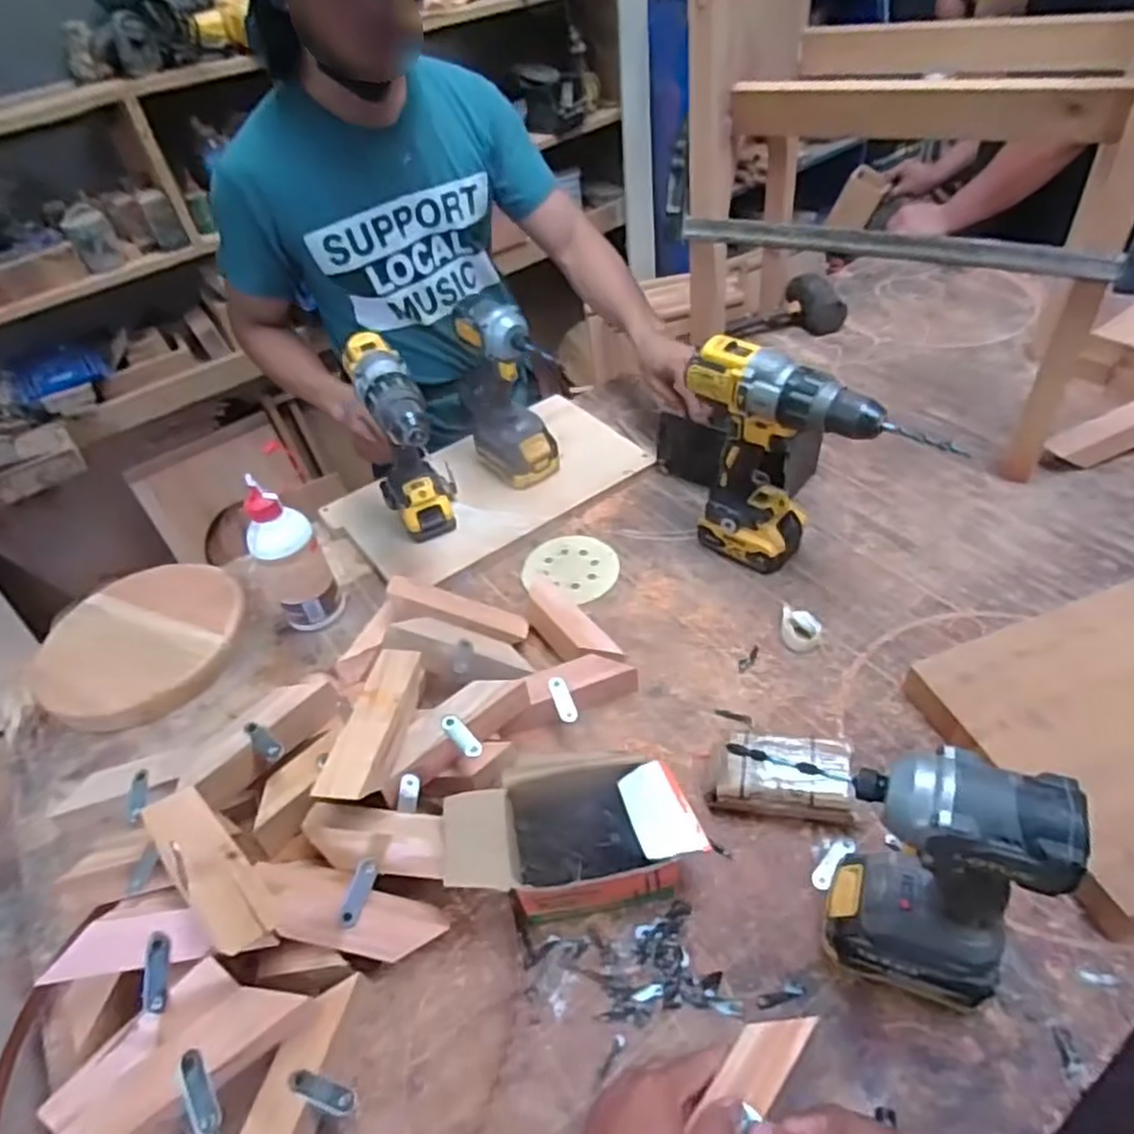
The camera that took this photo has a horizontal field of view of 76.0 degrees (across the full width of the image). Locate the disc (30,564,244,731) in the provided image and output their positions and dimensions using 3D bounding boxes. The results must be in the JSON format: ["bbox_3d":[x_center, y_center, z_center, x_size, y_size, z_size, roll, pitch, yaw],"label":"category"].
[{"bbox_3d":[-0.528,0.084,0.883,0.245,0.035,0.229,-4,45,4],"label":"disc"}]

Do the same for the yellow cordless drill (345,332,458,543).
[{"bbox_3d":[-0.194,-0.138,0.891,0.088,0.232,0.186,-16,45,-8],"label":"yellow cordless drill"}]

